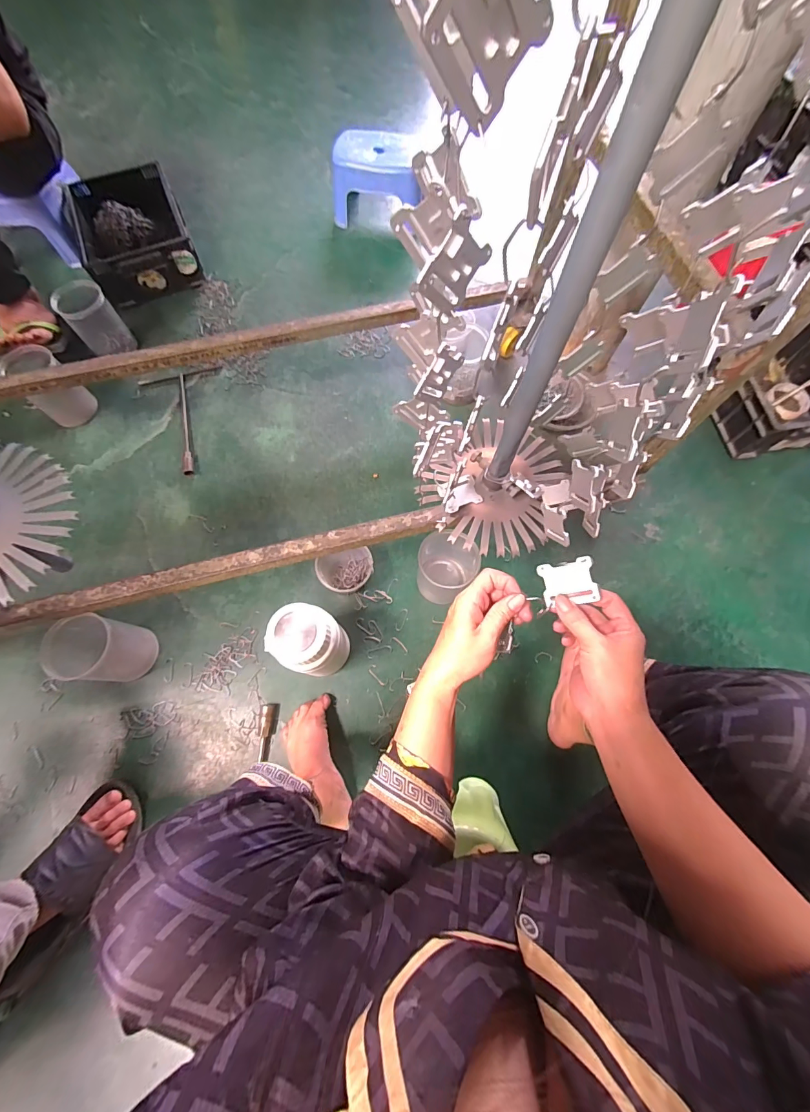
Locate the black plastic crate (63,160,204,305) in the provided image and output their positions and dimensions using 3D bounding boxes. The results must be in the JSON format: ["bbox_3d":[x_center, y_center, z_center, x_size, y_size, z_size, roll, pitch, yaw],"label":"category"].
[{"bbox_3d":[-0.743,-0.888,1.083,0.279,0.106,0.449,-23,70,-9],"label":"black plastic crate"}]

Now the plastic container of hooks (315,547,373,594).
[{"bbox_3d":[-0.108,0.030,0.732,0.100,0.067,0.089,-3,68,-1],"label":"plastic container of hooks"}]

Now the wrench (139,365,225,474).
[{"bbox_3d":[-0.500,-0.303,0.881,0.182,0.017,0.285,-12,69,-5],"label":"wrench"}]

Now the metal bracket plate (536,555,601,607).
[{"bbox_3d":[0.156,0.025,0.379,0.049,0.004,0.042,-13,96,26],"label":"metal bracket plate"}]

